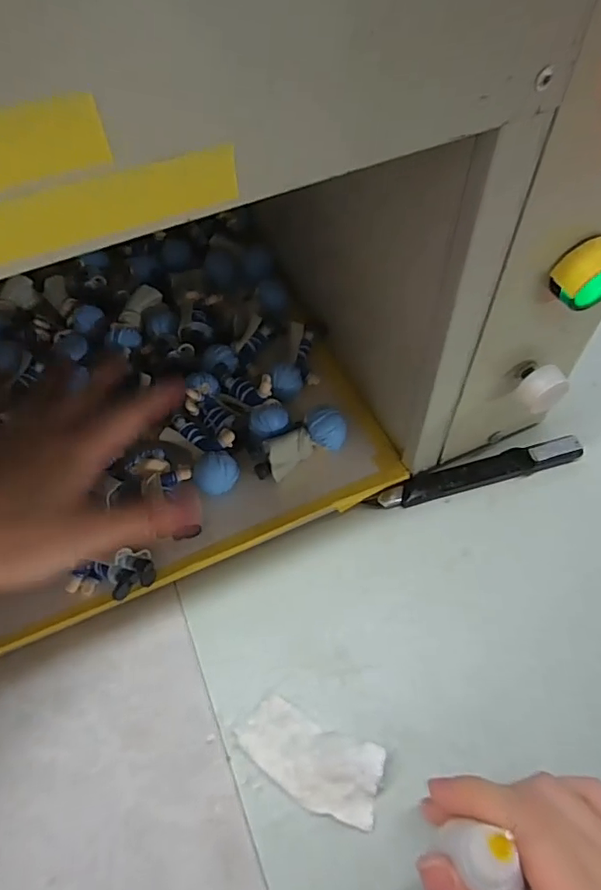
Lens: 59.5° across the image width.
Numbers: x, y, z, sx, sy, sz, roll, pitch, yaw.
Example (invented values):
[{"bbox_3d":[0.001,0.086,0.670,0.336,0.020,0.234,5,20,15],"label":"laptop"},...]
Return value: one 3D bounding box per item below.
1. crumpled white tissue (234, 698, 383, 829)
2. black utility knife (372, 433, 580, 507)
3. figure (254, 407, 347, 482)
[{"bbox_3d":[0.004,0.151,0.253,0.069,0.022,0.035,19,61,13],"label":"crumpled white tissue"},{"bbox_3d":[0.115,0.017,0.333,0.131,0.010,0.018,-14,65,-7],"label":"black utility knife"},{"bbox_3d":[0.000,0.002,0.326,0.059,0.026,0.026,-36,64,-18],"label":"figure"}]

